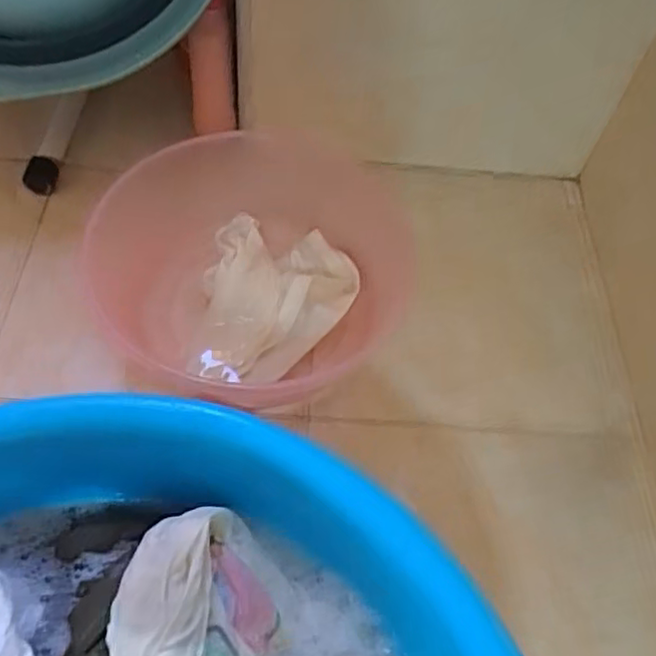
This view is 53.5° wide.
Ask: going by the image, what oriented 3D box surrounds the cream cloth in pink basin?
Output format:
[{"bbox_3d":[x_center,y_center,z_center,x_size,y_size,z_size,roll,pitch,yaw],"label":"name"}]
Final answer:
[{"bbox_3d":[-0.048,-0.029,0.639,0.146,0.037,0.168,9,57,0],"label":"cream cloth in pink basin"}]

